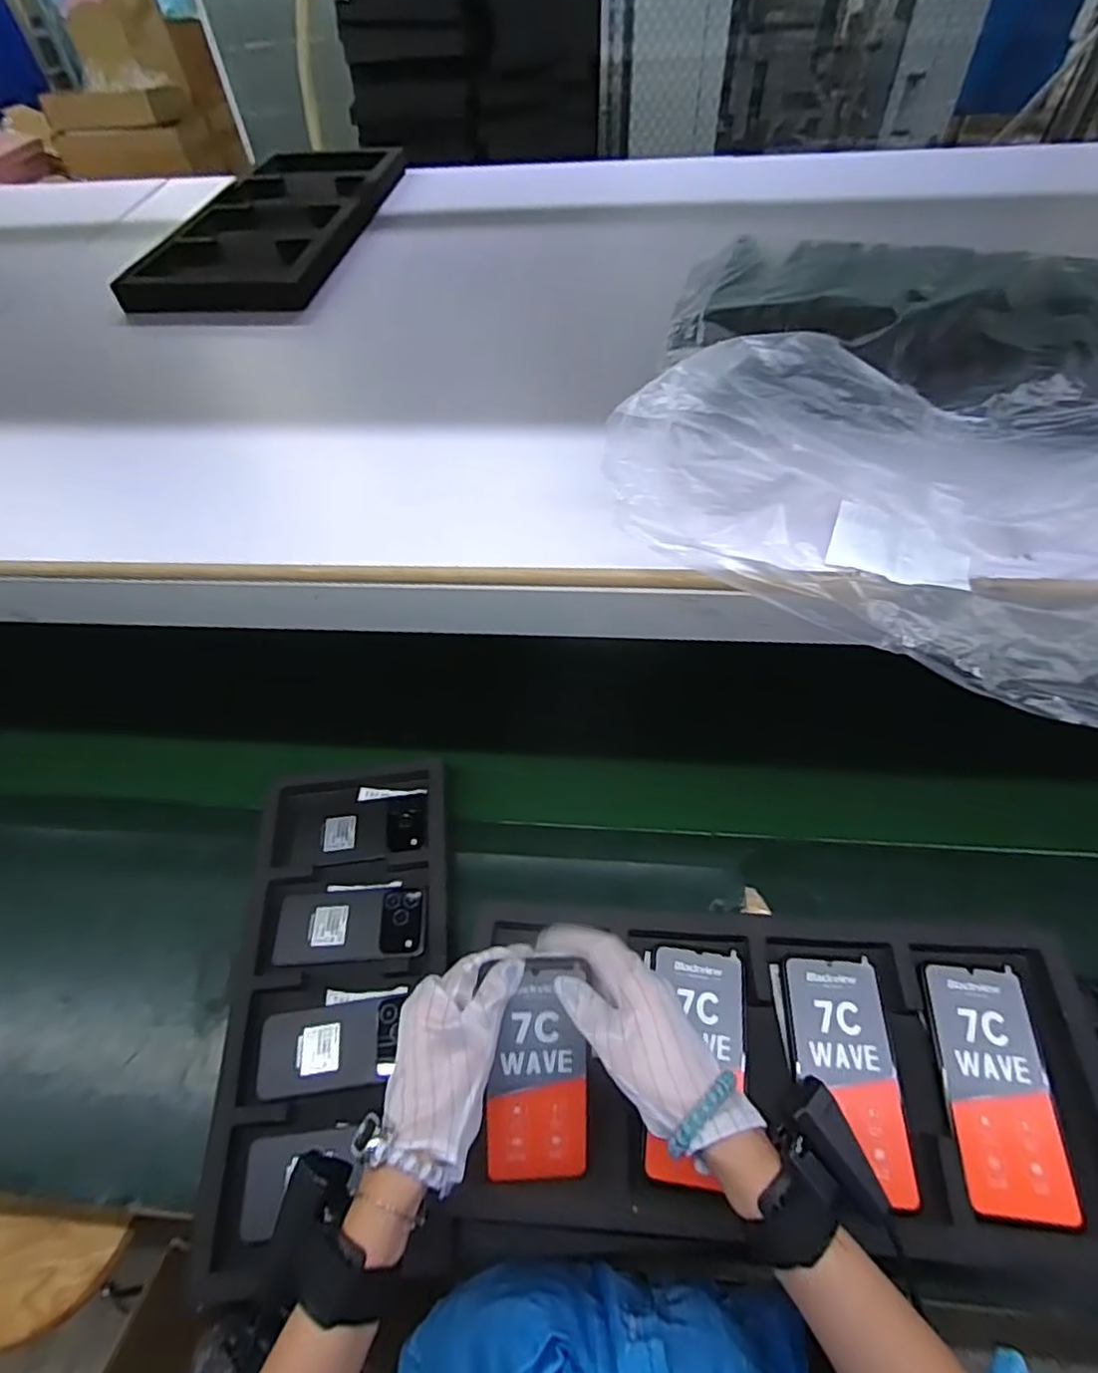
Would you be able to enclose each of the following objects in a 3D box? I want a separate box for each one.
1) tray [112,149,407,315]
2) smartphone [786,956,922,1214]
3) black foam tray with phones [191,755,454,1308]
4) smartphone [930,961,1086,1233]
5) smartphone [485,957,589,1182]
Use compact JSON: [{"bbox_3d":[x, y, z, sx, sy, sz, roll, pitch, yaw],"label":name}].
[{"bbox_3d":[-0.357,-0.624,0.850,0.228,0.035,0.473,3,54,6],"label":"tray"},{"bbox_3d":[0.226,0.292,0.486,0.072,0.010,0.155,2,53,4],"label":"smartphone"},{"bbox_3d":[-0.214,0.294,0.663,0.212,0.026,0.477,-7,53,-2],"label":"black foam tray with phones"},{"bbox_3d":[0.332,0.295,0.475,0.071,0.012,0.158,5,54,7],"label":"smartphone"},{"bbox_3d":[-0.008,0.274,0.454,0.070,0.005,0.162,0,96,-5],"label":"smartphone"}]

